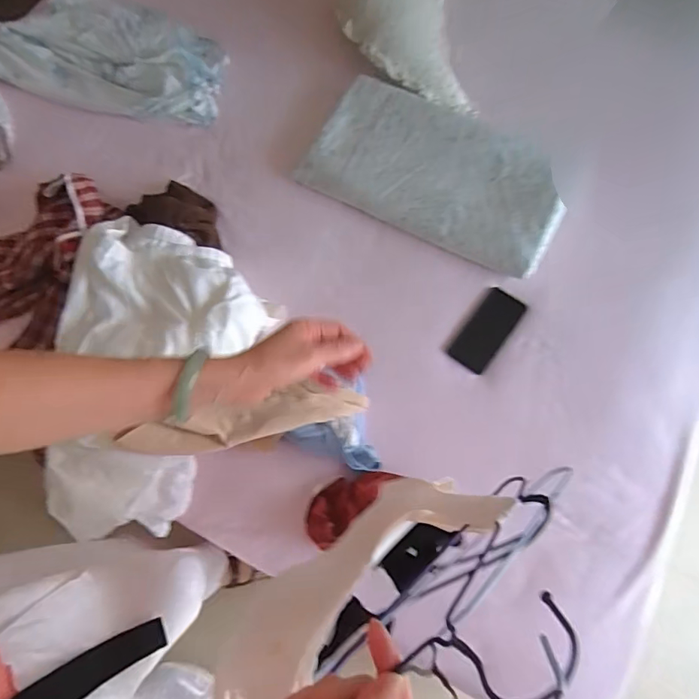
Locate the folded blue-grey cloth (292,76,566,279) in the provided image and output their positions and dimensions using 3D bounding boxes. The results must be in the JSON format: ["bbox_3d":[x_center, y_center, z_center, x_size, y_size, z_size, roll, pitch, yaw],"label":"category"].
[{"bbox_3d":[0.177,-0.356,0.939,0.506,0.075,0.274,28,74,12],"label":"folded blue-grey cloth"}]

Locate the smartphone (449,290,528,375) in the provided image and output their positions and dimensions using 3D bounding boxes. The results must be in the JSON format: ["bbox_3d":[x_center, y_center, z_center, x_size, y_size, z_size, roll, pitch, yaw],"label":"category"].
[{"bbox_3d":[0.254,-0.036,0.856,0.076,0.005,0.159,35,82,14],"label":"smartphone"}]

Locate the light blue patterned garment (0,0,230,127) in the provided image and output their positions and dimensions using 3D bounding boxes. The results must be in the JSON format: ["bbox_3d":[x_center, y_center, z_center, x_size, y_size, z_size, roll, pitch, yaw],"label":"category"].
[{"bbox_3d":[-0.576,-0.726,1.120,0.635,0.054,0.343,19,73,9],"label":"light blue patterned garment"}]

